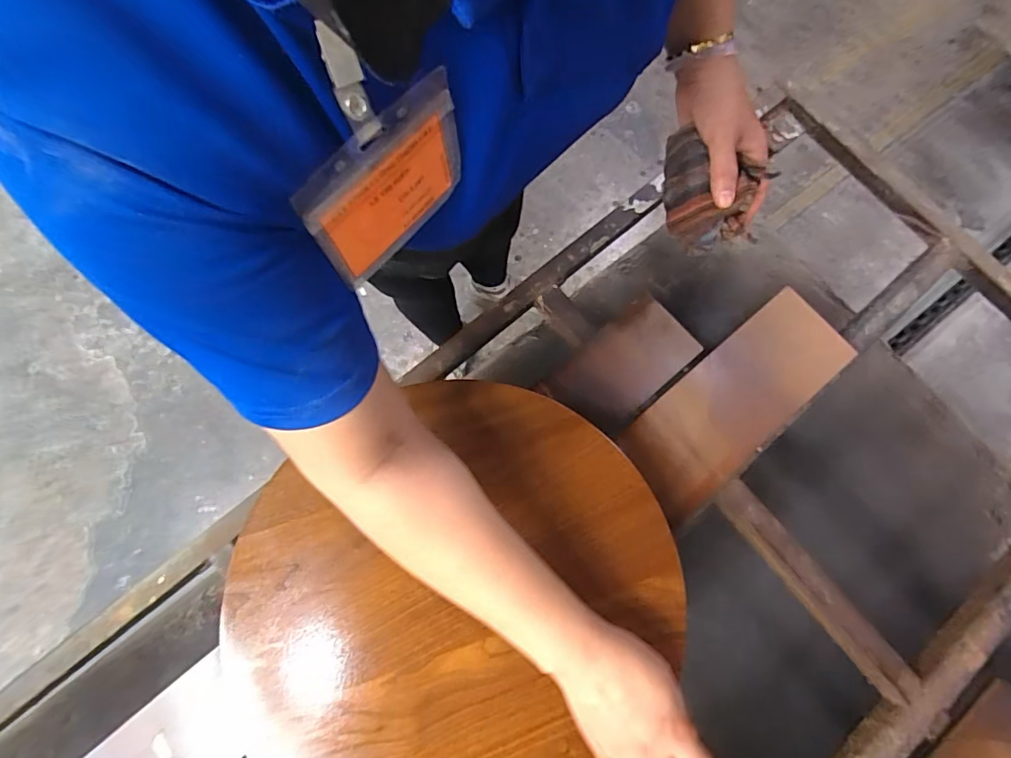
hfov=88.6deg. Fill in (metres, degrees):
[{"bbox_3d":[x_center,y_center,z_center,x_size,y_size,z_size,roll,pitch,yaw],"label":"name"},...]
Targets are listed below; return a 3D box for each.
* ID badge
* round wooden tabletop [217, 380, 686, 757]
[{"bbox_3d":[-0.060,-0.102,0.277,0.004,0.084,0.099,37,79,15],"label":"ID badge"},{"bbox_3d":[-0.050,0.198,0.464,0.370,0.028,0.397,0,73,-1],"label":"round wooden tabletop"}]

